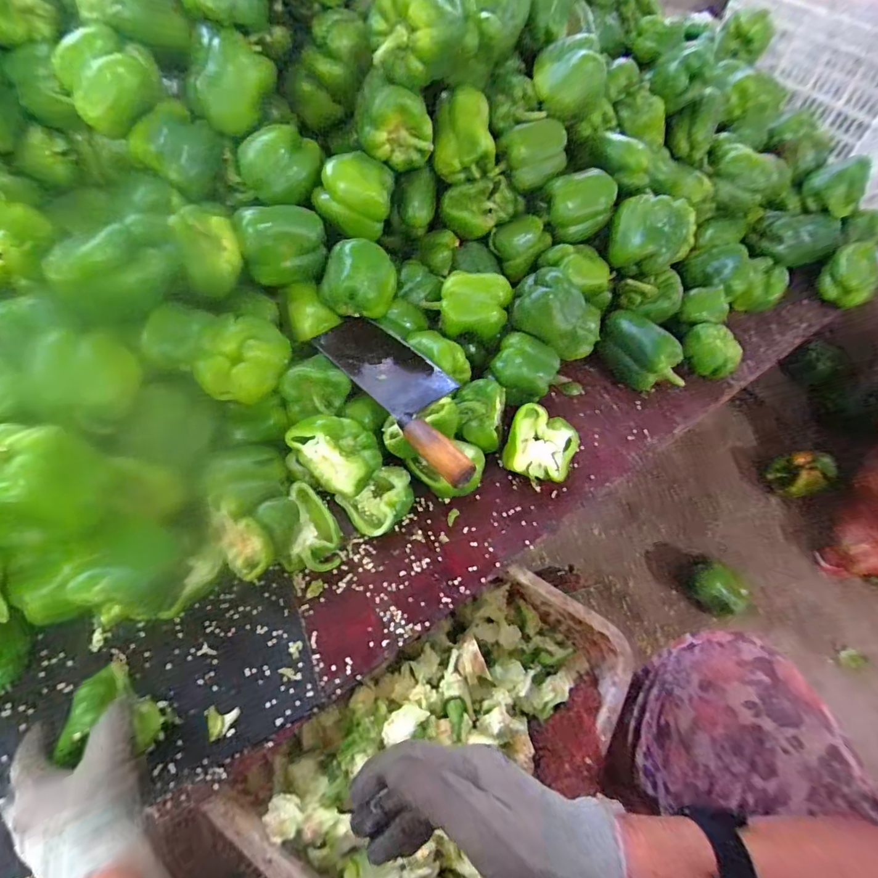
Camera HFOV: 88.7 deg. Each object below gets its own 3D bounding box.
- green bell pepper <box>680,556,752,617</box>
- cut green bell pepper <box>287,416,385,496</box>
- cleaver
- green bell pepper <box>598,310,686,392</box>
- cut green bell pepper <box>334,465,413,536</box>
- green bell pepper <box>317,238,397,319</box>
[{"bbox_3d":[0.468,0.245,0.757,0.075,0.073,0.101,-33,63,-21],"label":"green bell pepper"},{"bbox_3d":[-0.117,0.011,0.517,0.102,0.066,0.073,38,63,22],"label":"cut green bell pepper"},{"bbox_3d":[-0.035,-0.063,0.517,0.095,0.036,0.271,-32,63,-21],"label":"cleaver"},{"bbox_3d":[0.289,-0.126,0.651,0.067,0.080,0.139,-27,61,-18],"label":"green bell pepper"},{"bbox_3d":[-0.070,0.073,0.537,0.079,0.041,0.072,1,56,-1],"label":"cut green bell pepper"},{"bbox_3d":[-0.104,-0.202,0.565,0.088,0.079,0.070,14,57,8],"label":"green bell pepper"}]

